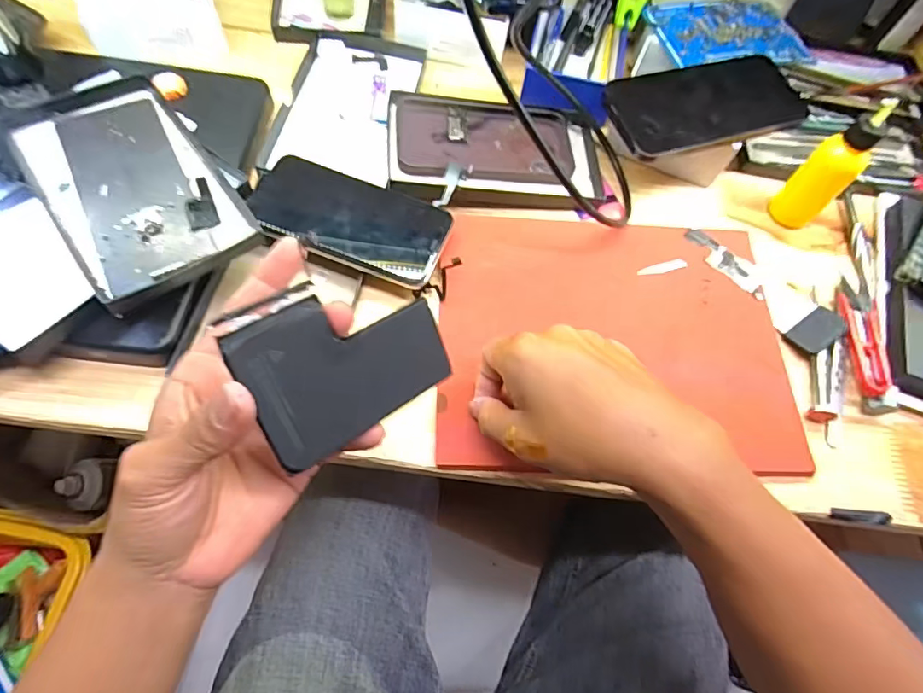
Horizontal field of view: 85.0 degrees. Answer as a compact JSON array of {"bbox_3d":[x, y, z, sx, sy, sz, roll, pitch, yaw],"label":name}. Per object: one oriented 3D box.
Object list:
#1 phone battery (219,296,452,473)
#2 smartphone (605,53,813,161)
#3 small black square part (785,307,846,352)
[{"bbox_3d":[-0.047,0.006,0.220,0.088,0.004,0.063,-31,113,-31],"label":"phone battery"},{"bbox_3d":[0.199,-0.195,0.404,0.165,0.014,0.078,-17,67,-12],"label":"smartphone"},{"bbox_3d":[0.263,-0.012,0.370,0.041,0.009,0.025,-34,73,-14],"label":"small black square part"}]

